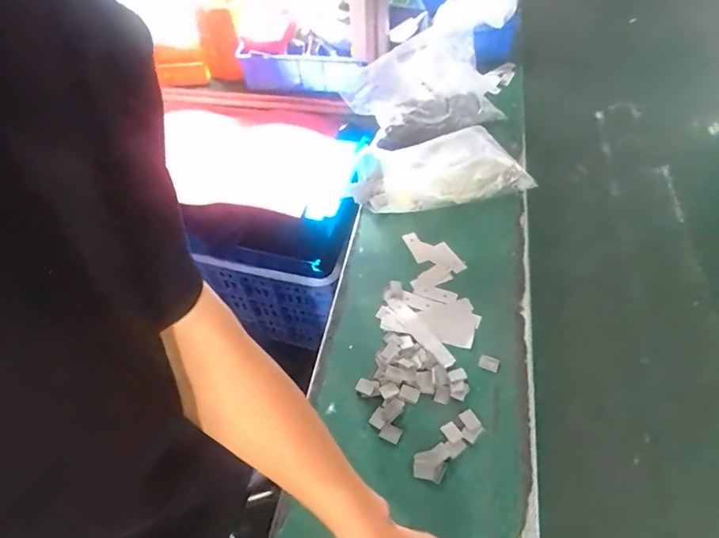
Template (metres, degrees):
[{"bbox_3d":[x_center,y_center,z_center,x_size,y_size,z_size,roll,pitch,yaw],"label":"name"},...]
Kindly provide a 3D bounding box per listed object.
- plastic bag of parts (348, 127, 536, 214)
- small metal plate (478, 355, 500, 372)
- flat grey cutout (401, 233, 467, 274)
[{"bbox_3d":[0.137,-0.176,0.798,0.299,0.063,0.155,-7,52,-3],"label":"plastic bag of parts"},{"bbox_3d":[0.172,0.125,0.608,0.026,0.004,0.017,21,57,18],"label":"small metal plate"},{"bbox_3d":[0.116,-0.025,0.732,0.109,0.010,0.045,20,60,24],"label":"flat grey cutout"}]

